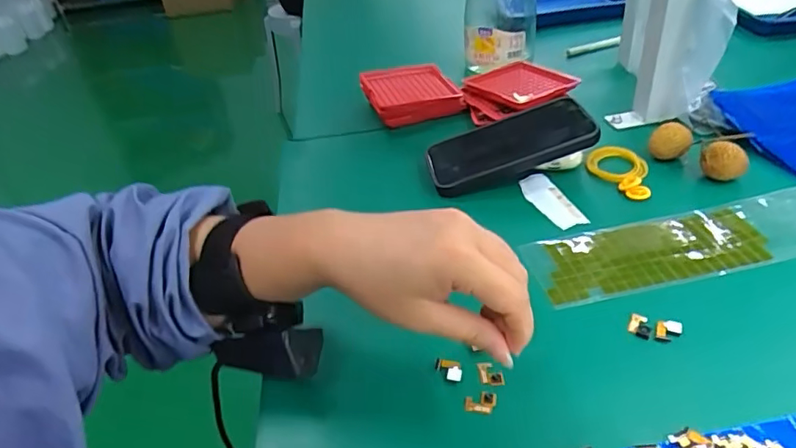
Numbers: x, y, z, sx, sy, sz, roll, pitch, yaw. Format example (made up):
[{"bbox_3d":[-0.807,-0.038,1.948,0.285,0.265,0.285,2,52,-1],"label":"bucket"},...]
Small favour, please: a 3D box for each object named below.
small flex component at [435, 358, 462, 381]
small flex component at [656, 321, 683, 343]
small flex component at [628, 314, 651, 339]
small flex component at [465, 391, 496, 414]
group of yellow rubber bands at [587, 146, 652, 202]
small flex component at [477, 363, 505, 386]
[{"bbox_3d":[0.033,0.094,0.339,0.018,0.005,0.013,5,39,16],"label":"small flex component"},{"bbox_3d":[0.182,0.072,0.354,0.015,0.006,0.017,16,43,28],"label":"small flex component"},{"bbox_3d":[0.166,0.070,0.361,0.013,0.005,0.017,13,42,24],"label":"small flex component"},{"bbox_3d":[0.051,0.109,0.324,0.018,0.004,0.015,3,38,13],"label":"small flex component"},{"bbox_3d":[0.211,-0.051,0.505,0.055,0.013,0.071,6,39,17],"label":"group of yellow rubber bands"},{"bbox_3d":[0.059,0.096,0.339,0.014,0.004,0.017,-8,37,-1],"label":"small flex component"}]

